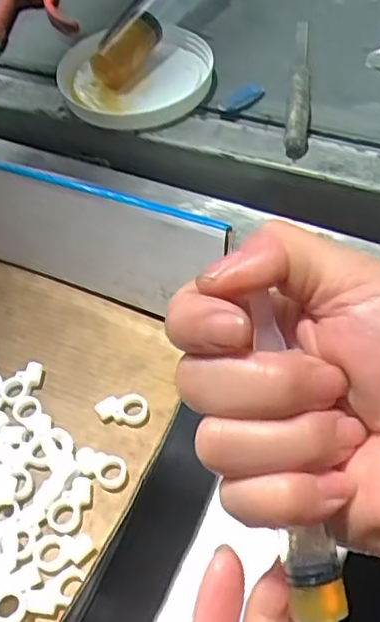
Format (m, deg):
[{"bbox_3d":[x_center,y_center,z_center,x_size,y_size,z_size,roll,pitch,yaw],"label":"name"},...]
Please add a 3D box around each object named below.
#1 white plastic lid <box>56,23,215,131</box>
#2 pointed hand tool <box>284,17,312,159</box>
[{"bbox_3d":[-0.045,-0.194,0.542,0.123,0.015,0.119,-2,53,3],"label":"white plastic lid"},{"bbox_3d":[0.088,-0.182,0.523,0.018,0.016,0.172,5,54,8],"label":"pointed hand tool"}]

